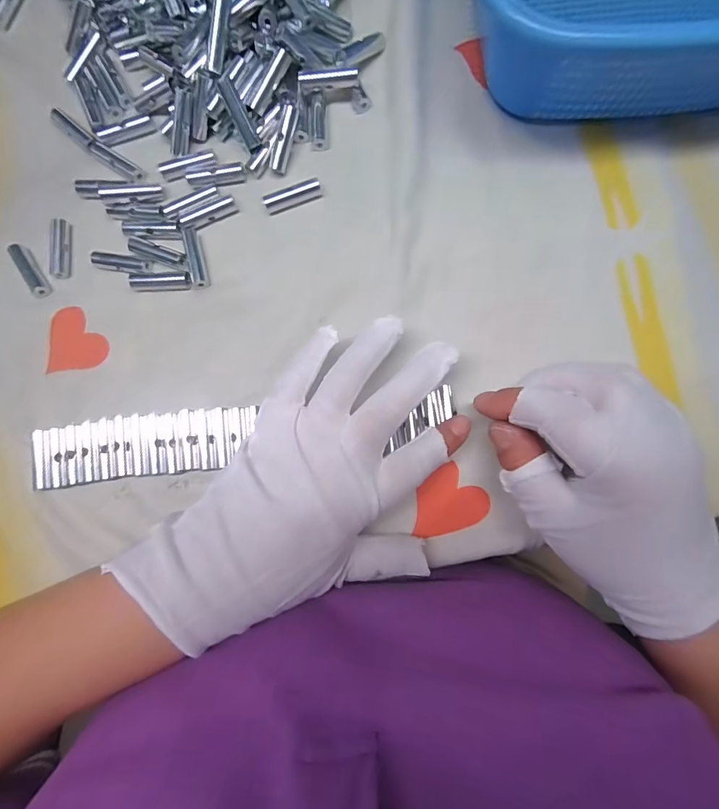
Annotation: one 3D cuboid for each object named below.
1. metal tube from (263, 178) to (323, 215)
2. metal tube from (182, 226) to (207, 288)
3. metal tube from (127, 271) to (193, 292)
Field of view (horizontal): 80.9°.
[{"bbox_3d":[-0.040,-0.125,0.253,0.034,0.011,0.008,-19,85,3],"label":"metal tube"},{"bbox_3d":[-0.099,-0.089,0.253,0.008,0.005,0.038,-15,86,3],"label":"metal tube"},{"bbox_3d":[-0.119,-0.074,0.252,0.036,0.006,0.010,-1,86,4],"label":"metal tube"}]

